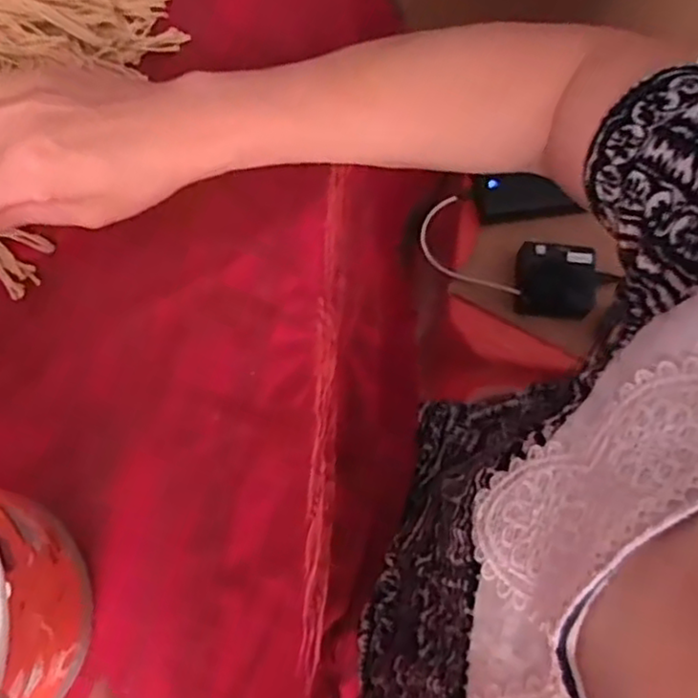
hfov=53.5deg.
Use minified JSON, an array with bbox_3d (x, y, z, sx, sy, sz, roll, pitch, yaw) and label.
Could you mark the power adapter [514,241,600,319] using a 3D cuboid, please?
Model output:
[{"bbox_3d":[0.215,-0.070,0.727,0.083,0.041,0.073,7,76,4],"label":"power adapter"}]

